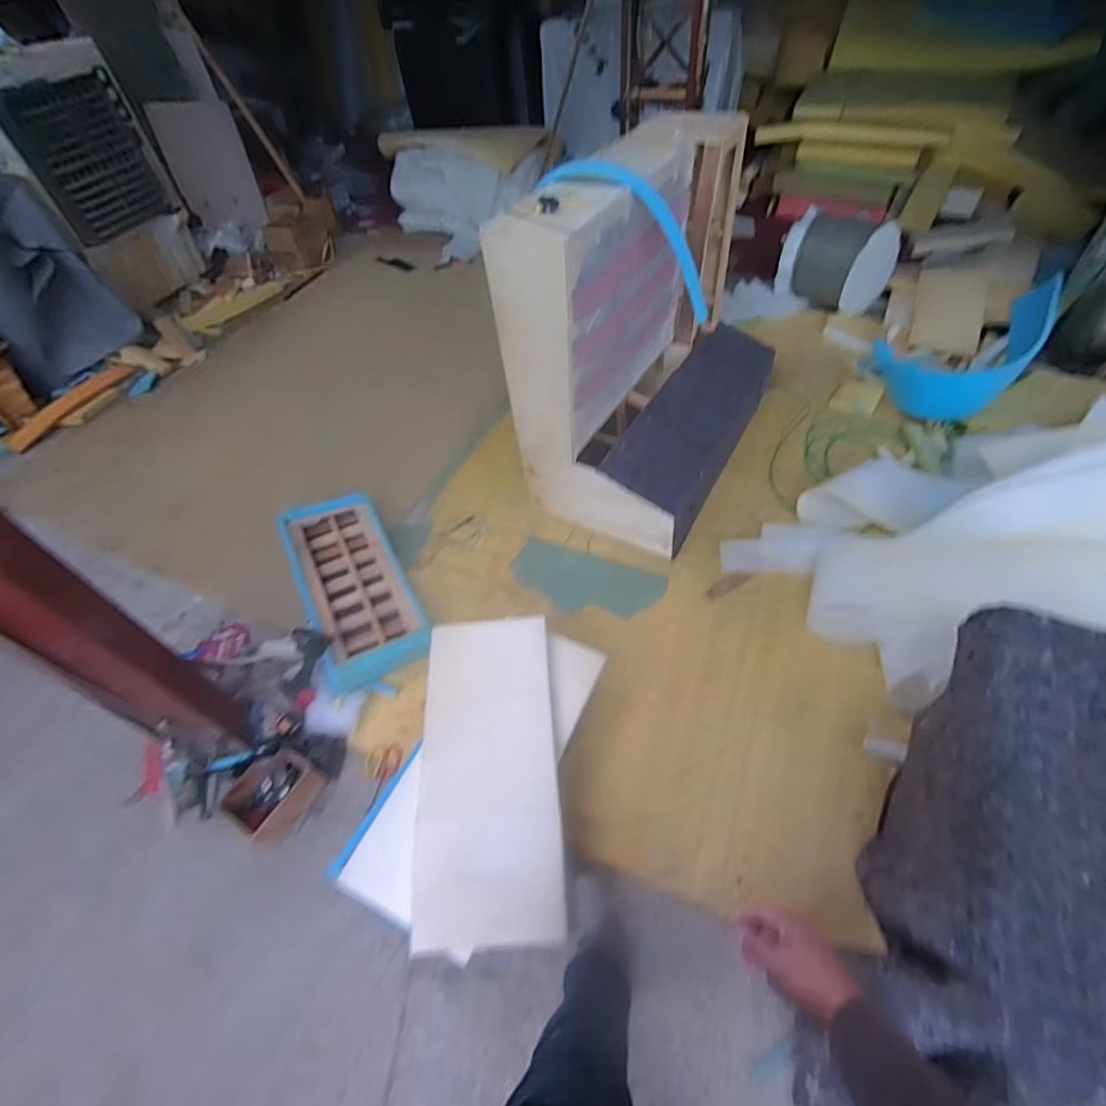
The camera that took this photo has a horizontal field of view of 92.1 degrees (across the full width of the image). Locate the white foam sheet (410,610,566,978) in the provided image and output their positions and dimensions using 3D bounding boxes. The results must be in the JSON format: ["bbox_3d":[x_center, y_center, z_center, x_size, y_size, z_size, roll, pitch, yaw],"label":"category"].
[{"bbox_3d":[-0.161,0.537,1.373,0.341,0.030,0.772,0,58,-8],"label":"white foam sheet"}]

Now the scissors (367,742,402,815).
[{"bbox_3d":[-0.506,0.643,1.533,0.090,0.021,0.188,14,69,15],"label":"scissors"}]

